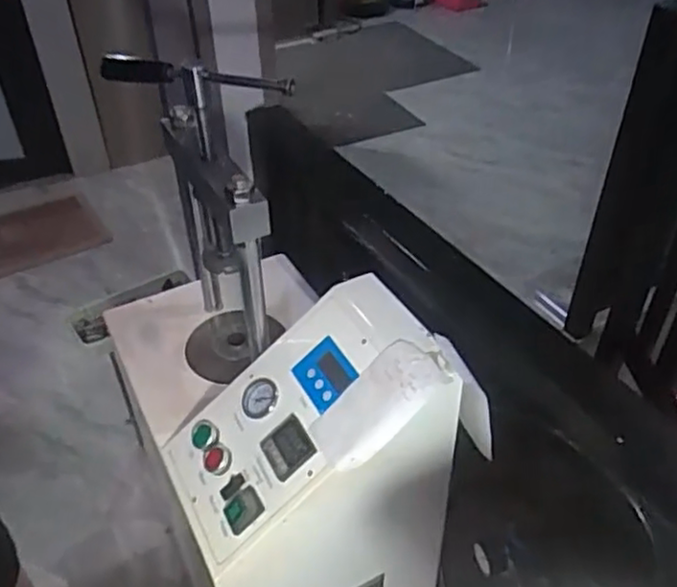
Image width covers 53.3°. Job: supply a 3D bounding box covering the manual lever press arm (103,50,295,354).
[{"bbox_3d":[-0.140,-0.105,0.748,0.089,0.293,0.217,-31,49,-30],"label":"manual lever press arm"}]

